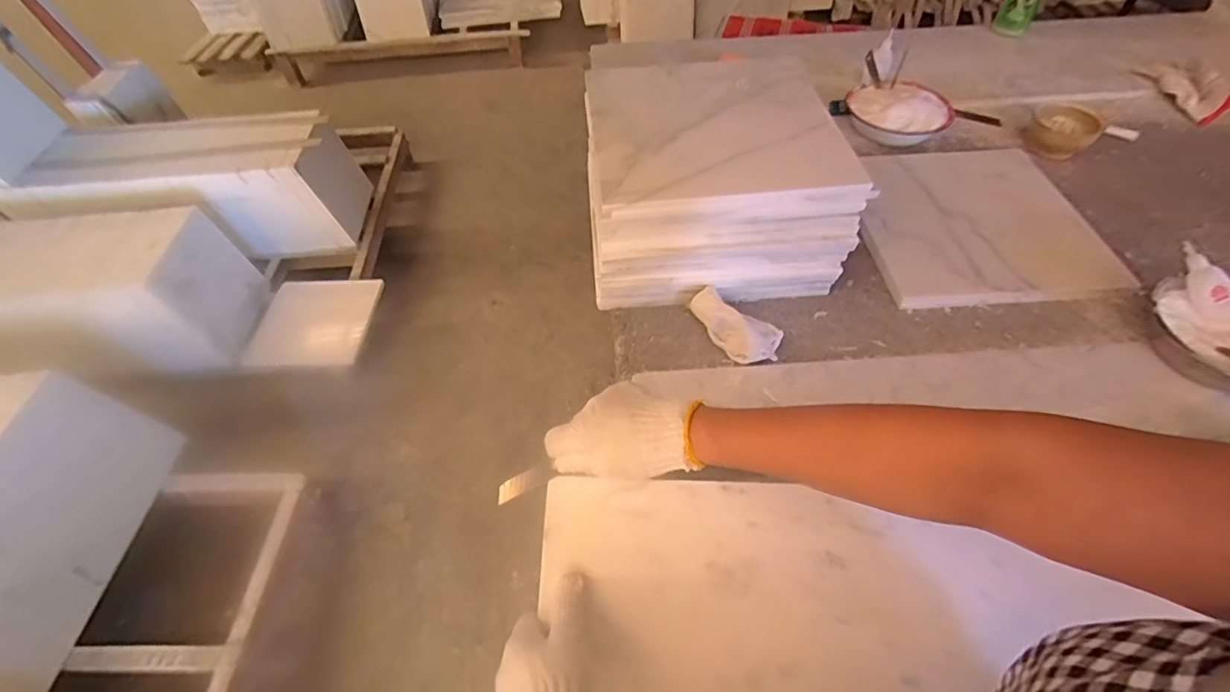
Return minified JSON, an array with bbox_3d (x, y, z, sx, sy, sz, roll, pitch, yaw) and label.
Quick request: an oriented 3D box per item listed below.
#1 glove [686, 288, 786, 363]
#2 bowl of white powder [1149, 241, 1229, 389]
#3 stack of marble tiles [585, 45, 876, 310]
[{"bbox_3d":[0.144,-0.031,0.644,0.058,0.044,0.120,-33,58,-20],"label":"glove"},{"bbox_3d":[0.695,-0.021,0.599,0.151,0.061,0.146,-2,53,2],"label":"bowl of white powder"},{"bbox_3d":[0.127,-0.233,0.727,0.306,0.158,0.320,-3,53,1],"label":"stack of marble tiles"}]

